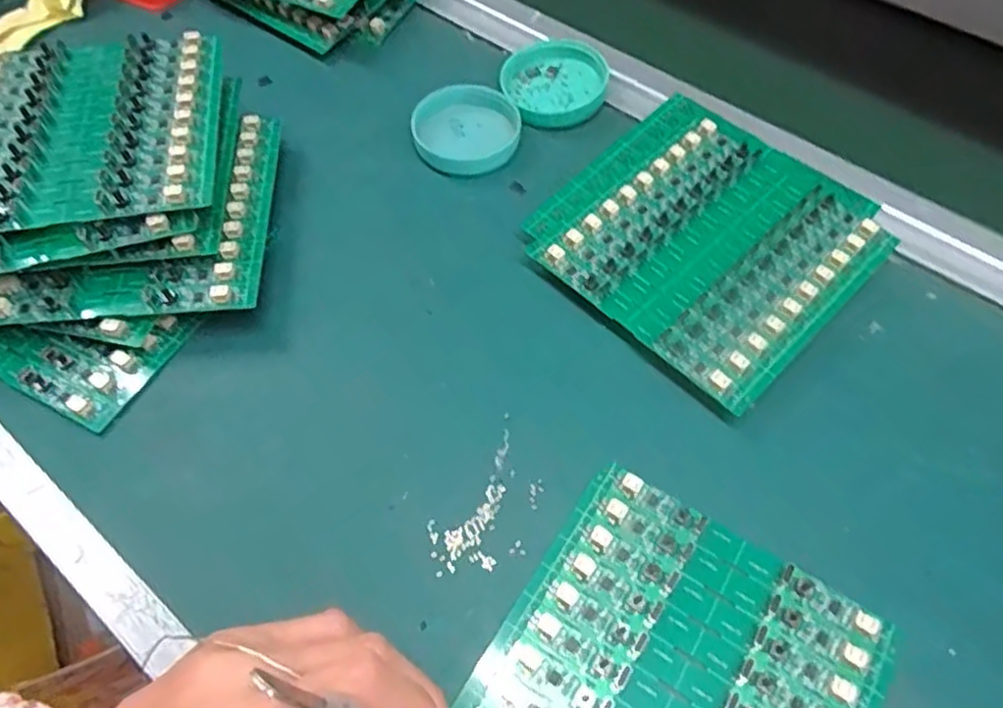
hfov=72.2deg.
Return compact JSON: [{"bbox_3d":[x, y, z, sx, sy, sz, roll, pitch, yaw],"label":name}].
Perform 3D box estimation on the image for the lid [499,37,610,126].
[{"bbox_3d":[0.033,-0.173,0.436,0.063,0.018,0.062,-1,59,1],"label":"lid"}]

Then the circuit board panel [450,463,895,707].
[{"bbox_3d":[0.066,0.129,0.262,0.131,0.005,0.135,29,64,17],"label":"circuit board panel"}]

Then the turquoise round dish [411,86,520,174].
[{"bbox_3d":[-0.021,-0.136,0.416,0.062,0.015,0.060,-1,59,1],"label":"turquoise round dish"}]

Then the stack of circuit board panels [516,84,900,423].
[{"bbox_3d":[0.108,-0.061,0.367,0.150,0.021,0.147,39,67,22],"label":"stack of circuit board panels"}]

